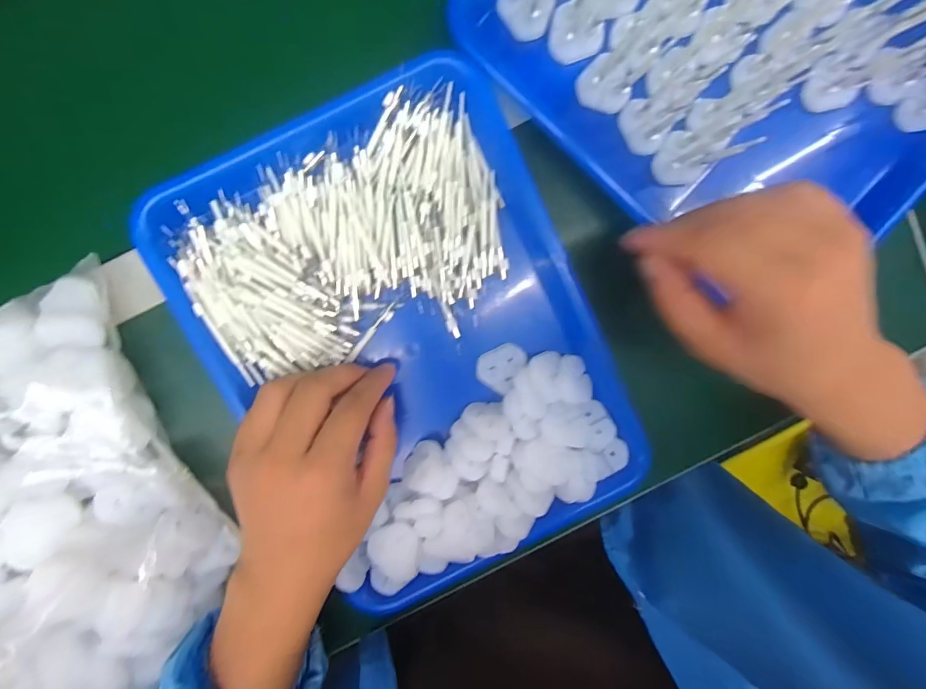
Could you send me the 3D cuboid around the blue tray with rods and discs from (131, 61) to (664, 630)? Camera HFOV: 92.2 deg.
[{"bbox_3d":[-0.033,0.002,0.311,0.243,0.040,0.326,-28,97,0],"label":"blue tray with rods and discs"}]

